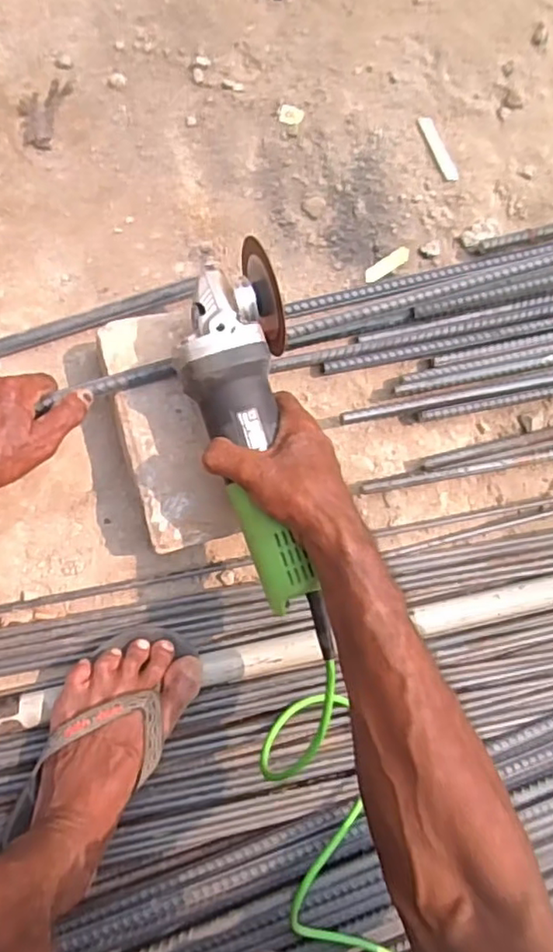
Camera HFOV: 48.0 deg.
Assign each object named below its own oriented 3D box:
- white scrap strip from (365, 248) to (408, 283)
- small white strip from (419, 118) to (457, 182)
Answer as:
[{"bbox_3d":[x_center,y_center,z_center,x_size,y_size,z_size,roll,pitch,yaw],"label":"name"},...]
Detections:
[{"bbox_3d":[0.119,-0.228,0.672,0.051,0.004,0.017,-31,92,9],"label":"white scrap strip"},{"bbox_3d":[0.174,-0.350,0.664,0.017,0.004,0.072,-29,91,-5],"label":"small white strip"}]

